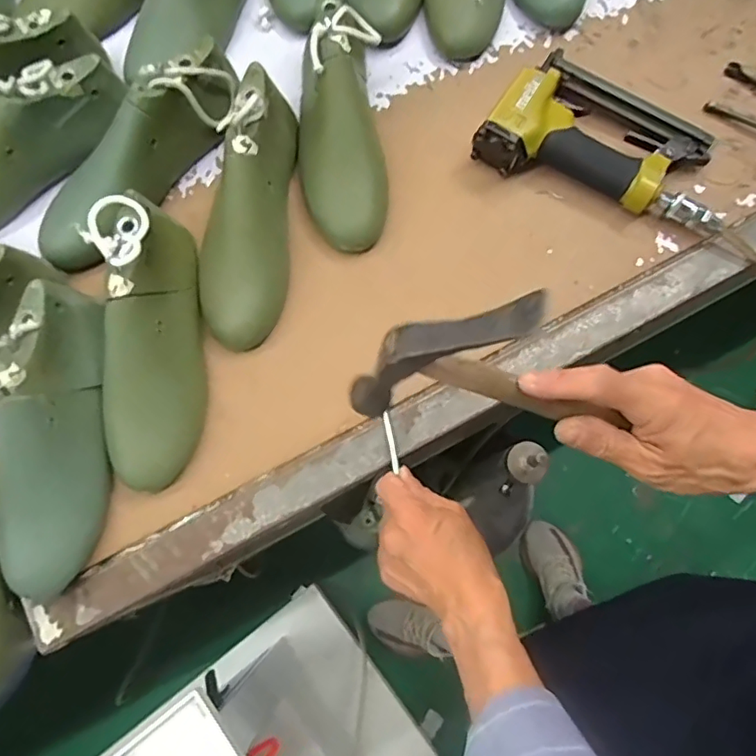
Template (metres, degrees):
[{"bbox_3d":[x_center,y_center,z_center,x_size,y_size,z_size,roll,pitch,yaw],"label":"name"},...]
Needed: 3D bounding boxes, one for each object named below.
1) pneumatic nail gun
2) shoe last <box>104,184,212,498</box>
[{"bbox_3d":[0.223,-0.220,0.521,0.231,0.042,0.129,29,81,6],"label":"pneumatic nail gun"},{"bbox_3d":[-0.194,-0.030,0.476,0.076,0.090,0.248,0,92,1],"label":"shoe last"}]

